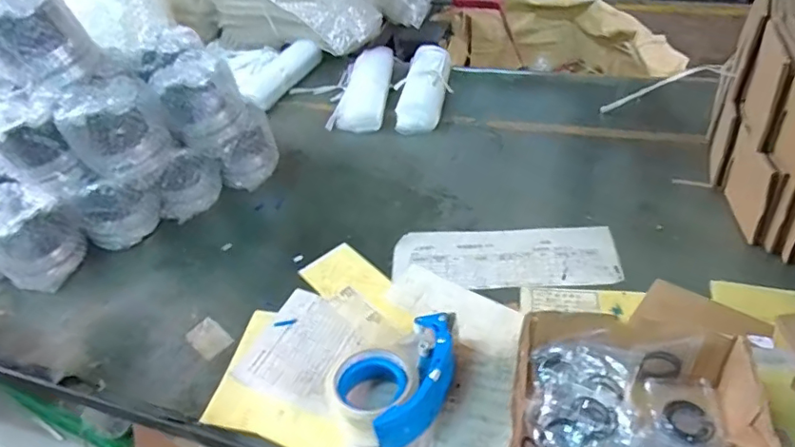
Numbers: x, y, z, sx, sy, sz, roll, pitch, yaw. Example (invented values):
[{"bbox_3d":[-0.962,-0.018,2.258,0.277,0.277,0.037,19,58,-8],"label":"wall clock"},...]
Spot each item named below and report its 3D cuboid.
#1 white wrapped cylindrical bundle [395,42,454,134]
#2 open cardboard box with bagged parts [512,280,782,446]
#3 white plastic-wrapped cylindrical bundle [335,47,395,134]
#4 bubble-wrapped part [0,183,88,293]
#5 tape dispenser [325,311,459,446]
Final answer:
[{"bbox_3d":[0.051,-0.254,1.019,0.090,0.061,0.226,4,44,12],"label":"white wrapped cylindrical bundle"},{"bbox_3d":[0.228,0.171,0.517,0.222,0.098,0.187,3,44,12],"label":"open cardboard box with bagged parts"},{"bbox_3d":[-0.054,-0.264,1.059,0.093,0.050,0.251,2,44,11],"label":"white plastic-wrapped cylindrical bundle"},{"bbox_3d":[-0.527,0.024,0.780,0.111,0.115,0.112,23,52,29],"label":"bubble-wrapped part"},{"bbox_3d":[-0.001,0.162,0.589,0.107,0.065,0.153,18,49,25],"label":"tape dispenser"}]

